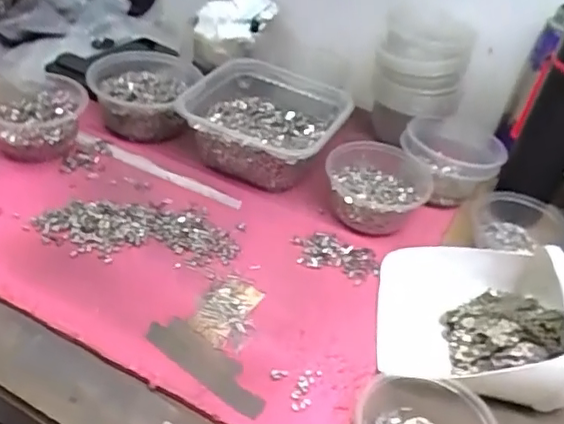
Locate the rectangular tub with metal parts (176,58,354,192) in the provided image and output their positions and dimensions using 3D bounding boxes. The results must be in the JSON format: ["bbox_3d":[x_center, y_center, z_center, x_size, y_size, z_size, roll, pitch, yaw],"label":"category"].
[{"bbox_3d":[-0.029,-0.110,0.733,0.190,0.076,0.156,18,40,10],"label":"rectangular tub with metal parts"}]

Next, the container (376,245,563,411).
[{"bbox_3d":[0.184,0.083,0.541,0.177,0.077,0.148,10,43,3],"label":"container"}]

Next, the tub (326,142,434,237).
[{"bbox_3d":[0.109,-0.032,0.680,0.113,0.052,0.118,6,39,-5],"label":"tub"}]

